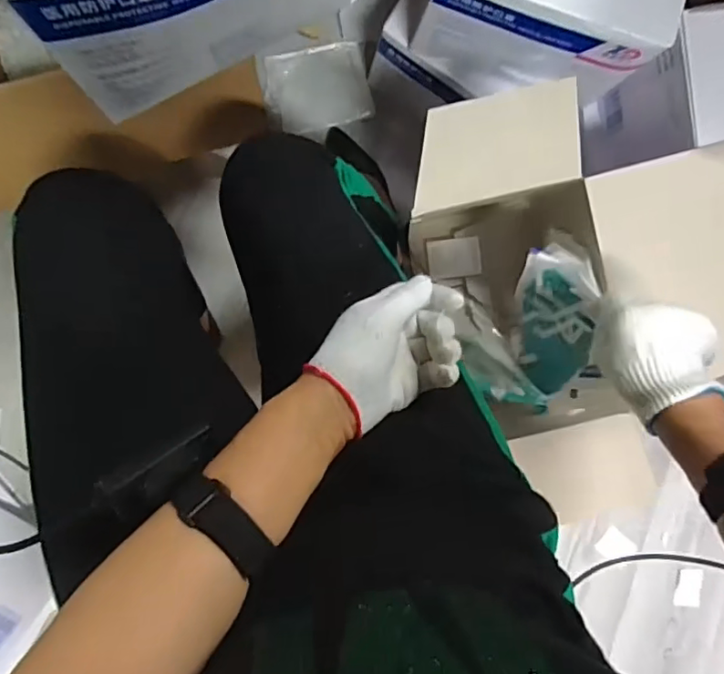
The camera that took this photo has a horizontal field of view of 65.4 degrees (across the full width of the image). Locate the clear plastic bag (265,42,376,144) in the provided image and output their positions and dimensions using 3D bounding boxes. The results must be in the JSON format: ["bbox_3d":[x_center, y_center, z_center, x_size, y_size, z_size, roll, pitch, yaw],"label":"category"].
[{"bbox_3d":[-0.069,-0.397,0.913,0.162,0.020,0.135,-8,95,-6],"label":"clear plastic bag"}]

